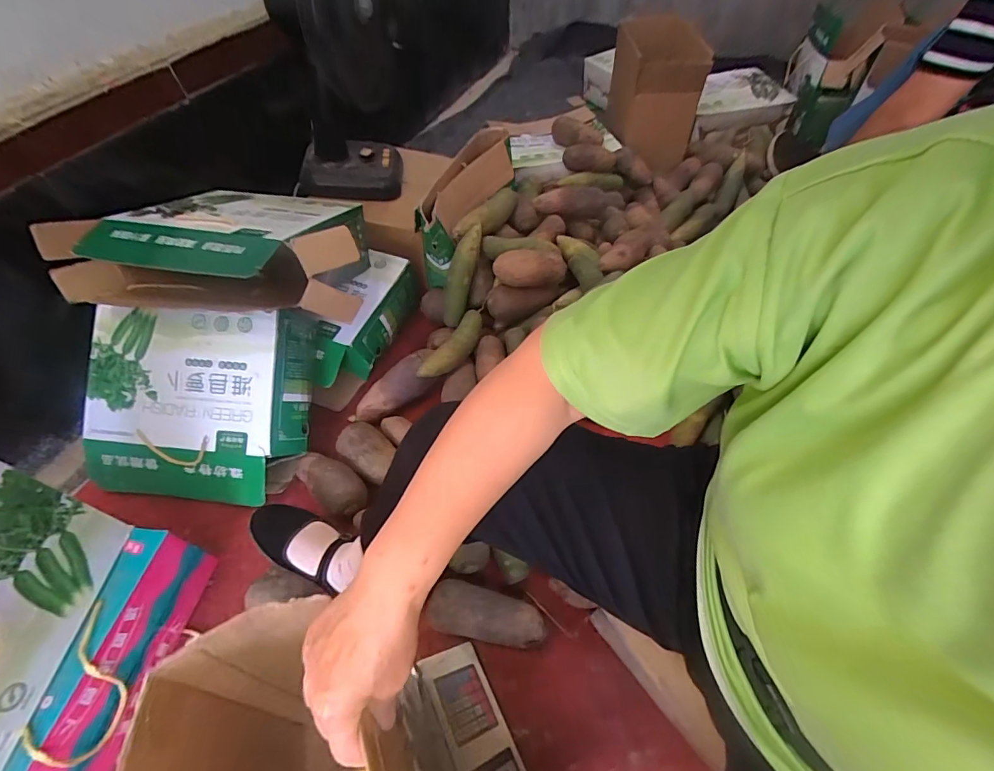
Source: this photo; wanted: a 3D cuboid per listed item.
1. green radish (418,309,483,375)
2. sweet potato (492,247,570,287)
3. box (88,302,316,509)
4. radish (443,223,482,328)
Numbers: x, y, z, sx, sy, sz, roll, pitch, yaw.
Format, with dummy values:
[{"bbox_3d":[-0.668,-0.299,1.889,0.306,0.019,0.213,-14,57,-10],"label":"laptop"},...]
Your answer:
[{"bbox_3d":[-0.087,-0.081,0.922,0.055,0.047,0.195,26,58,20],"label":"green radish"},{"bbox_3d":[0.066,-0.250,0.952,0.151,0.069,0.072,-5,52,-17],"label":"sweet potato"},{"bbox_3d":[-0.544,0.032,0.812,0.383,0.103,0.333,3,92,6],"label":"box"},{"bbox_3d":[-0.079,-0.236,0.955,0.046,0.222,0.052,21,16,17],"label":"radish"}]

